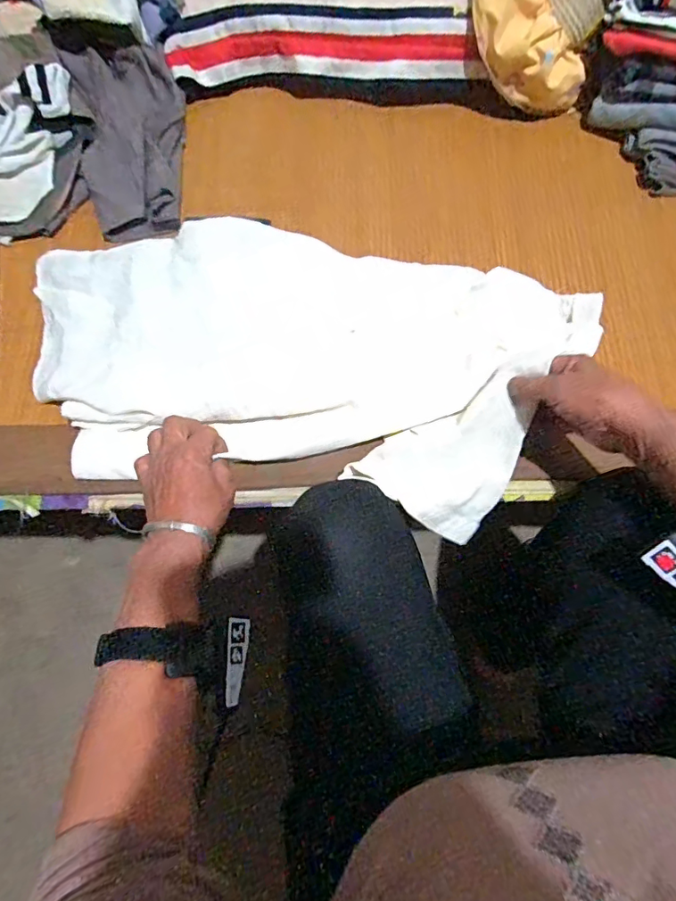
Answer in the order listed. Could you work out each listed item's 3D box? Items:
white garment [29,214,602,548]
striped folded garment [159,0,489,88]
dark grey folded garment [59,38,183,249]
[{"bbox_3d":[-0.039,-0.099,0.507,0.570,0.061,0.290,8,72,3],"label":"white garment"},{"bbox_3d":[-0.020,-0.525,0.609,0.377,0.099,0.140,1,73,1],"label":"striped folded garment"},{"bbox_3d":[-0.246,-0.374,0.597,0.124,0.034,0.265,-11,73,-3],"label":"dark grey folded garment"}]

